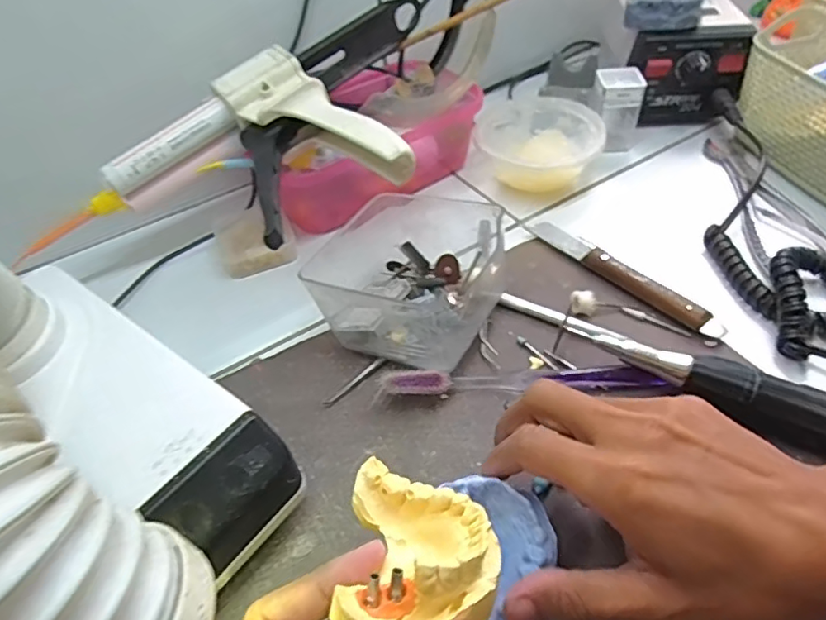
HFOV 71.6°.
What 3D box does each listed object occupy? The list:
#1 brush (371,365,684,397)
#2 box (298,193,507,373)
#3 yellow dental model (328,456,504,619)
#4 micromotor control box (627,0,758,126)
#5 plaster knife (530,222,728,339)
[{"bbox_3d":[0.065,0.039,0.332,0.161,0.020,0.017,-4,47,1],"label":"brush"},{"bbox_3d":[-0.007,-0.016,0.364,0.109,0.057,0.090,19,52,21],"label":"box"},{"bbox_3d":[0.003,0.088,0.202,0.052,0.029,0.072,5,26,-1],"label":"yellow dental model"},{"bbox_3d":[0.244,-0.233,0.529,0.096,0.082,0.108,4,48,8],"label":"micromotor control box"},{"bbox_3d":[0.141,-0.026,0.393,0.020,0.013,0.150,-32,53,-23],"label":"plaster knife"}]

